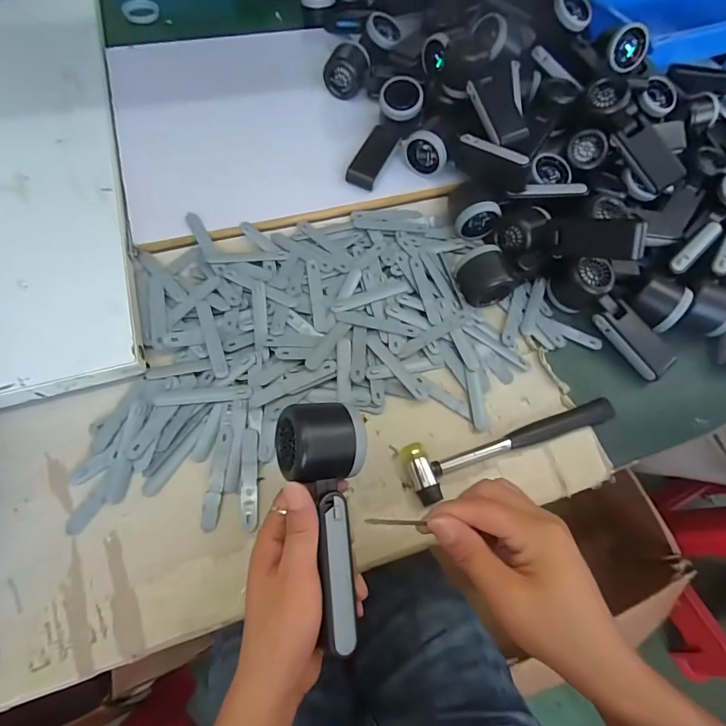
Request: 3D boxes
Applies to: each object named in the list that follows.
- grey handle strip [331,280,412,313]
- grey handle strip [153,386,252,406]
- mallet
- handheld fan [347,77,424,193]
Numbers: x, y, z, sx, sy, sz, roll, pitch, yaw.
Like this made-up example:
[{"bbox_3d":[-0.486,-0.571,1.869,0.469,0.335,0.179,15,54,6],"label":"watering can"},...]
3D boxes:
[{"bbox_3d":[0.011,-0.080,0.492,0.098,0.004,0.017,-18,66,-13],"label":"grey handle strip"},{"bbox_3d":[-0.164,0.033,0.430,0.094,0.008,0.016,-5,64,-7],"label":"grey handle strip"},{"bbox_3d":[0.160,0.089,0.432,0.234,0.022,0.058,-12,65,-10],"label":"mallet"},{"bbox_3d":[0.029,-0.306,0.566,0.057,0.045,0.166,25,83,11],"label":"handheld fan"}]

